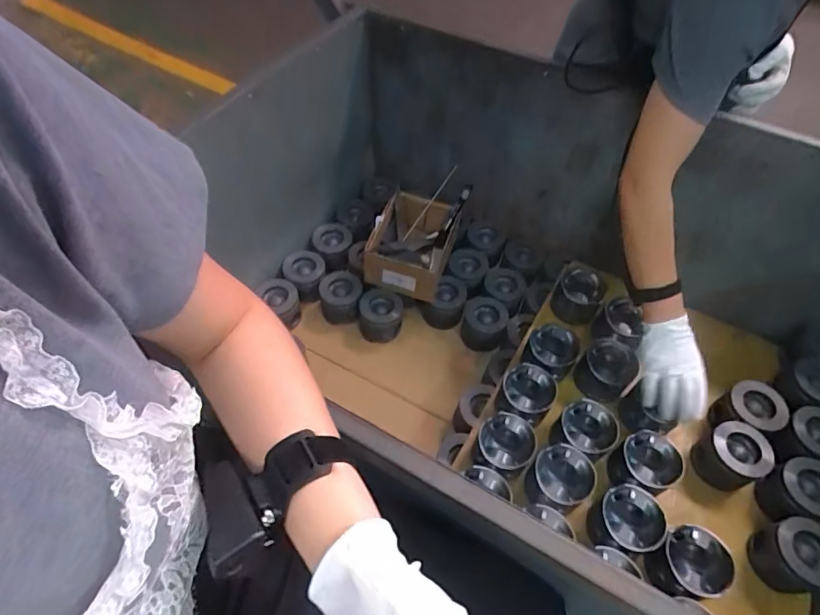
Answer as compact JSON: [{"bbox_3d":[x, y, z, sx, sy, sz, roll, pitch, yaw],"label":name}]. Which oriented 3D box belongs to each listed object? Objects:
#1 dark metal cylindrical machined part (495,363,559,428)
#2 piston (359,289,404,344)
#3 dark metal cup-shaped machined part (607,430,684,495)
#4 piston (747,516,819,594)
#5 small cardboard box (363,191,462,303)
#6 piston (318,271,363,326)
[{"bbox_3d":[0.198,0.147,0.830,0.091,0.057,0.094,1,53,-1],"label":"dark metal cylindrical machined part"},{"bbox_3d":[-0.059,0.020,1.029,0.092,0.072,0.087,-2,53,-3],"label":"piston"},{"bbox_3d":[0.367,0.256,0.786,0.095,0.081,0.098,18,55,11],"label":"dark metal cup-shaped machined part"},{"bbox_3d":[0.554,0.360,0.712,0.092,0.084,0.082,-32,60,-23],"label":"piston"},{"bbox_3d":[0.007,-0.131,1.051,0.155,0.101,0.210,16,55,10],"label":"small cardboard box"},{"bbox_3d":[-0.145,-0.020,1.045,0.090,0.075,0.103,-3,53,-4],"label":"piston"}]

